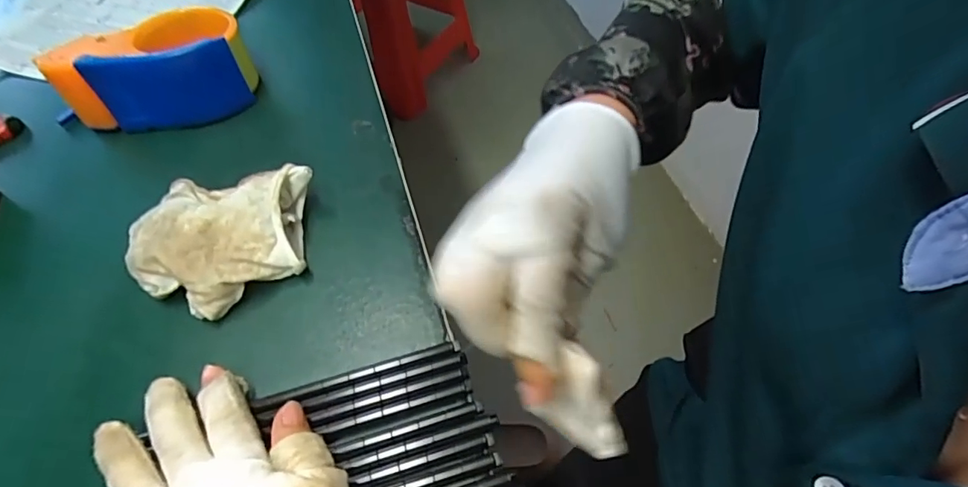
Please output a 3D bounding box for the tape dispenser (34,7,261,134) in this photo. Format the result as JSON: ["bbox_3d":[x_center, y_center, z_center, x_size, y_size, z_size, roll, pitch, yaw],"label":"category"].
[{"bbox_3d":[-0.252,-0.131,0.388,0.137,0.058,0.067,-23,57,-11],"label":"tape dispenser"}]

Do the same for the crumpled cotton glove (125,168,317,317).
[{"bbox_3d":[-0.165,-0.002,0.312,0.107,0.034,0.090,0,55,5],"label":"crumpled cotton glove"}]

